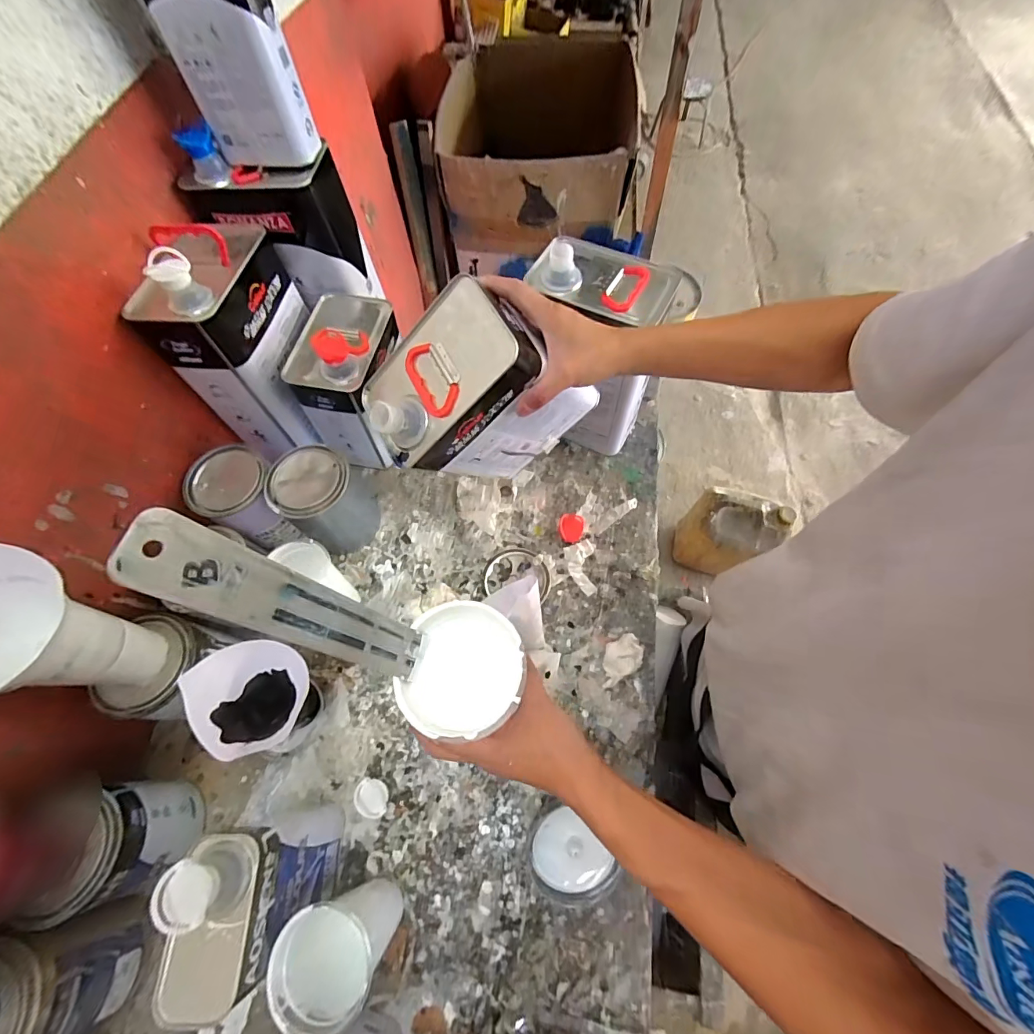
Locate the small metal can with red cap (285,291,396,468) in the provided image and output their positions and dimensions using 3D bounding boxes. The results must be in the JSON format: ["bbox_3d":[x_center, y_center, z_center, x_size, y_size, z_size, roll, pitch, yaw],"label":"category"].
[{"bbox_3d":[-0.237,-0.208,0.666,0.113,0.180,0.172,5,64,4],"label":"small metal can with red cap"}]

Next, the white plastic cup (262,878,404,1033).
[{"bbox_3d":[-0.166,0.406,0.432,0.081,0.139,0.077,-1,64,1],"label":"white plastic cup"}]

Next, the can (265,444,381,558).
[{"bbox_3d":[-0.265,-0.024,0.635,0.106,0.137,0.099,-1,64,1],"label":"can"}]

